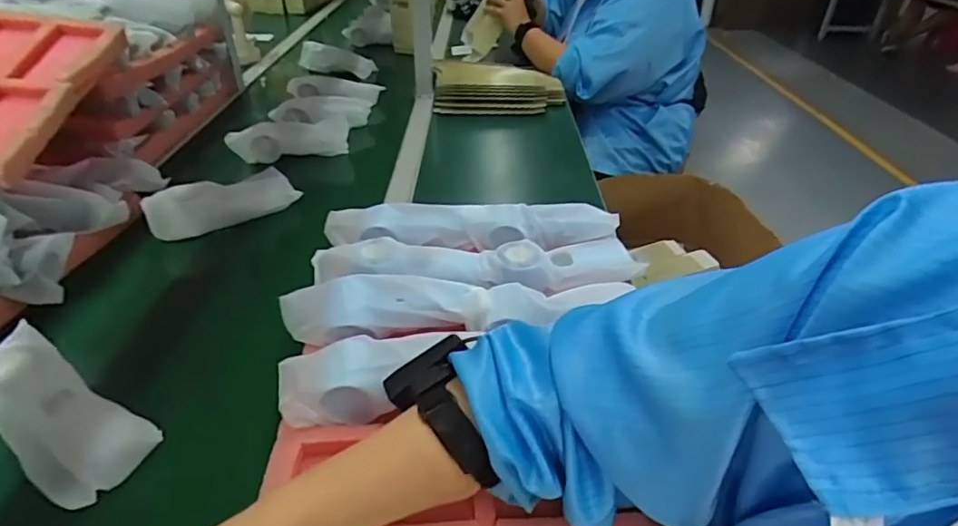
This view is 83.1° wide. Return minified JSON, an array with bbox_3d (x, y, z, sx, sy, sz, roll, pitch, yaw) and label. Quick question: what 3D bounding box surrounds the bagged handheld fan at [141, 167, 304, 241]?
[{"bbox_3d":[-0.364,-0.090,0.769,0.191,0.063,0.044,-19,42,-26],"label":"bagged handheld fan"}]

